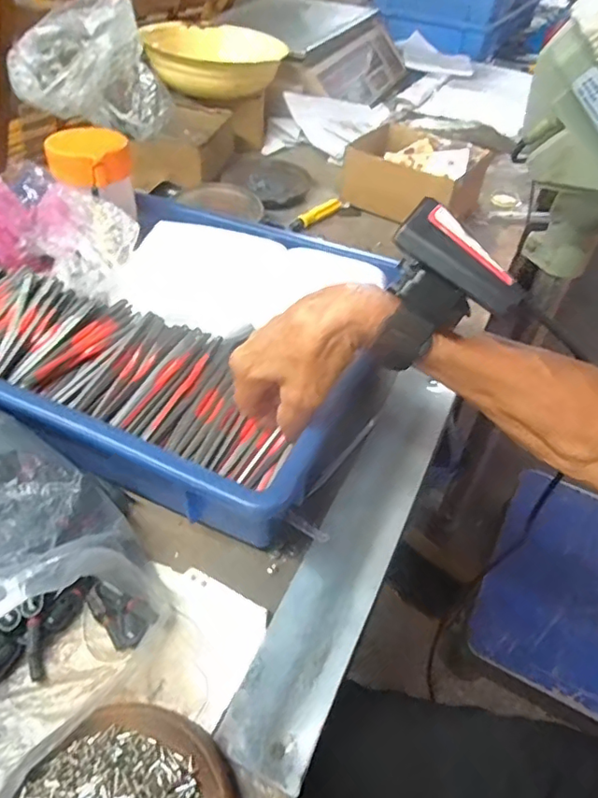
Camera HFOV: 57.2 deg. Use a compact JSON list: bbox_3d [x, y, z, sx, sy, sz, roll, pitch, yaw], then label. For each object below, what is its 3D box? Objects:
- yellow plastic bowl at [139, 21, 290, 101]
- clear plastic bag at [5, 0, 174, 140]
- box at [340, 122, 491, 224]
[{"bbox_3d":[-0.114,-0.469,0.769,0.189,0.071,0.147,-9,48,-11],"label":"yellow plastic bowl"},{"bbox_3d":[-0.245,-0.383,0.640,0.169,0.101,0.138,-19,50,-19],"label":"clear plastic bag"},{"bbox_3d":[0.139,-0.276,0.681,0.154,0.066,0.118,24,50,19],"label":"box"}]

